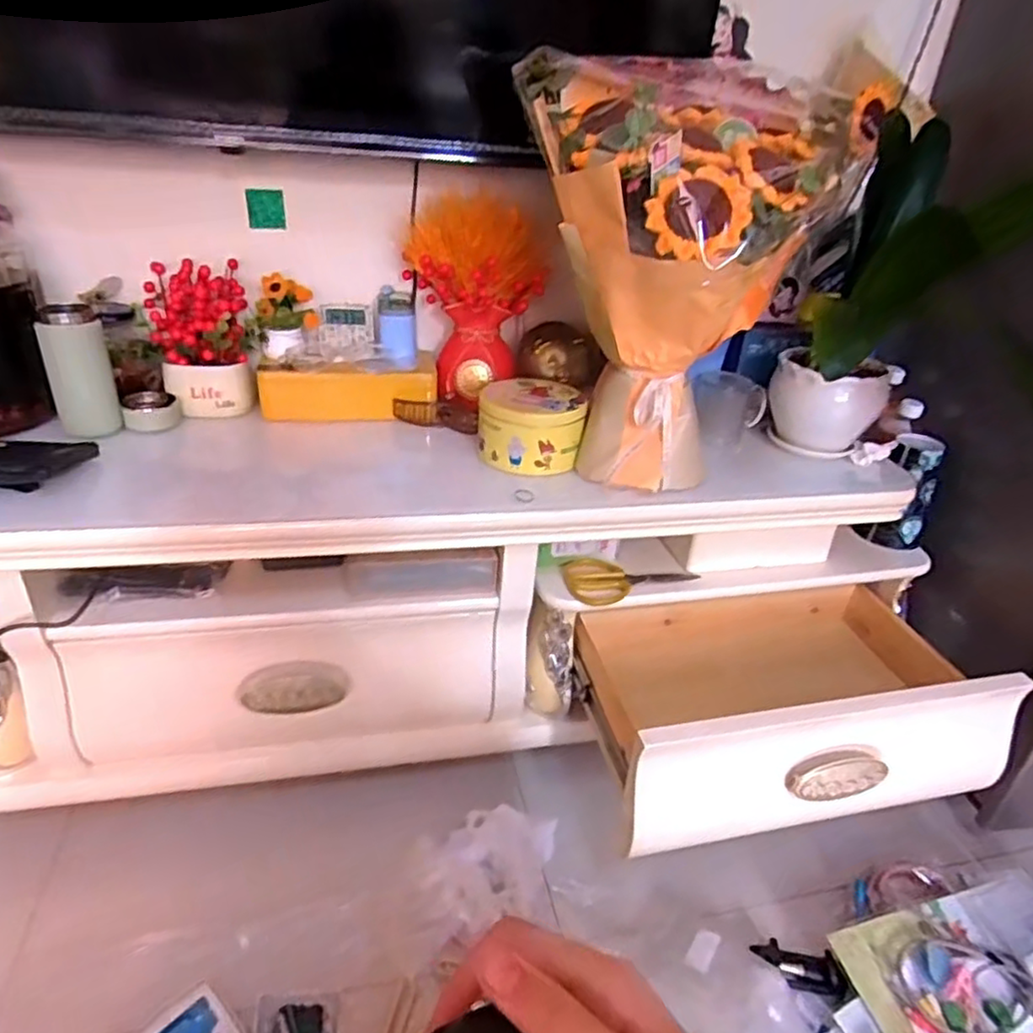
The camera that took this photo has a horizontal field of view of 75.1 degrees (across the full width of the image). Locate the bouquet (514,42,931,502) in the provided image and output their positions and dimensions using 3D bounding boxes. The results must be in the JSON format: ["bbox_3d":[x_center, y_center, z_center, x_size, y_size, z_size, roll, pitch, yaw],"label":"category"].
[{"bbox_3d":[0.158,-0.247,0.728,0.257,0.400,0.209,18,32,23],"label":"bouquet"}]

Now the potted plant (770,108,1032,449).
[{"bbox_3d":[0.397,-0.237,0.782,0.129,0.367,0.363,12,30,13],"label":"potted plant"}]

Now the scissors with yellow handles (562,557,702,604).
[{"bbox_3d":[0.148,0.081,0.874,0.175,0.020,0.083,-4,31,-14],"label":"scissors with yellow handles"}]

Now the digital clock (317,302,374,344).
[{"bbox_3d":[-0.236,-0.264,0.928,0.074,0.060,0.020,-8,-6,-19],"label":"digital clock"}]

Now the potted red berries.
[{"bbox_3d":[-0.404,-0.224,0.864,0.117,0.172,0.086,-9,32,-22],"label":"potted red berries"}]

